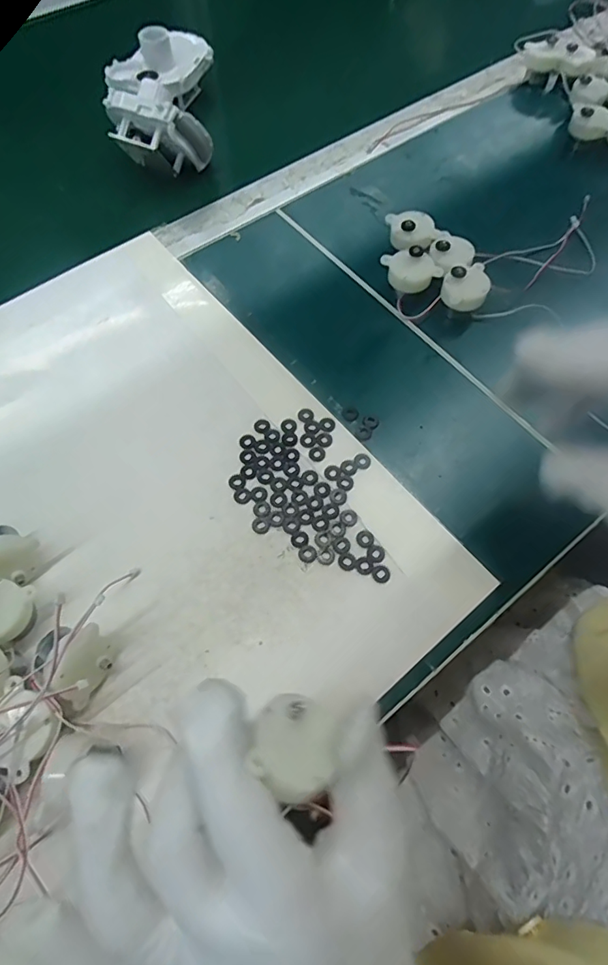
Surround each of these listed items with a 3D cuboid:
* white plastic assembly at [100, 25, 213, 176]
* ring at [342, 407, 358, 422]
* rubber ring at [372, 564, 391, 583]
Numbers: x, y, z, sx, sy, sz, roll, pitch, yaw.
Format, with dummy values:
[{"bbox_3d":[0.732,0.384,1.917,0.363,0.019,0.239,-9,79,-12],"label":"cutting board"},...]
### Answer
[{"bbox_3d":[-0.124,-0.342,0.436,0.090,0.061,0.155,-10,65,-4],"label":"white plastic assembly"},{"bbox_3d":[0.031,-0.047,0.326,0.011,0.004,0.012,0,64,1],"label":"ring"},{"bbox_3d":[0.045,0.053,0.279,0.011,0.004,0.010,0,64,1],"label":"rubber ring"}]

